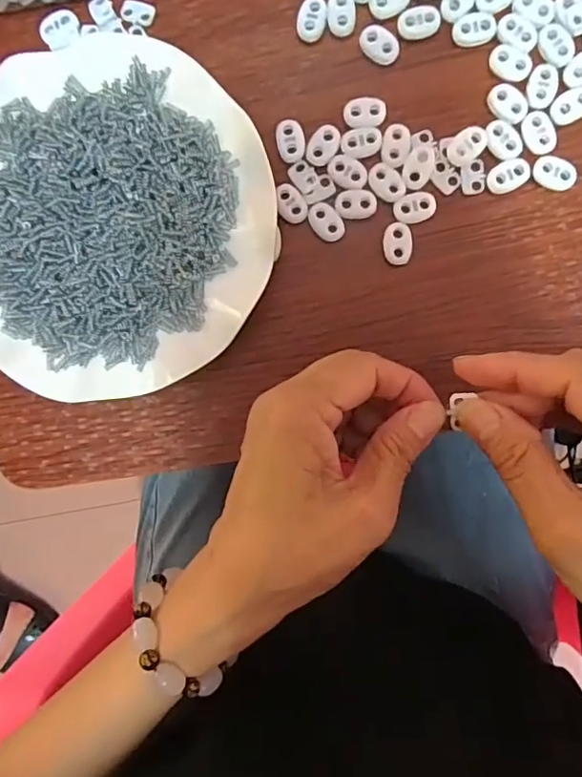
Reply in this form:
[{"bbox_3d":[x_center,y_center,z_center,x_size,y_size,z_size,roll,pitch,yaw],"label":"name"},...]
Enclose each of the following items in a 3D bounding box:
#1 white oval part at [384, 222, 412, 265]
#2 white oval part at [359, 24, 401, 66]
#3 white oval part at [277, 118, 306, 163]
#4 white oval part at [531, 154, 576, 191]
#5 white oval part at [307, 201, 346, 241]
[{"bbox_3d":[0.059,-0.080,0.298,0.015,0.004,0.022,0,93,4],"label":"white oval part"},{"bbox_3d":[0.048,-0.188,0.295,0.023,0.004,0.017,30,94,2],"label":"white oval part"},{"bbox_3d":[0.000,-0.137,0.299,0.015,0.004,0.023,-10,92,4],"label":"white oval part"},{"bbox_3d":[0.142,-0.116,0.290,0.022,0.004,0.015,29,94,2],"label":"white oval part"},{"bbox_3d":[0.020,-0.092,0.300,0.015,0.004,0.023,-37,90,5],"label":"white oval part"}]

